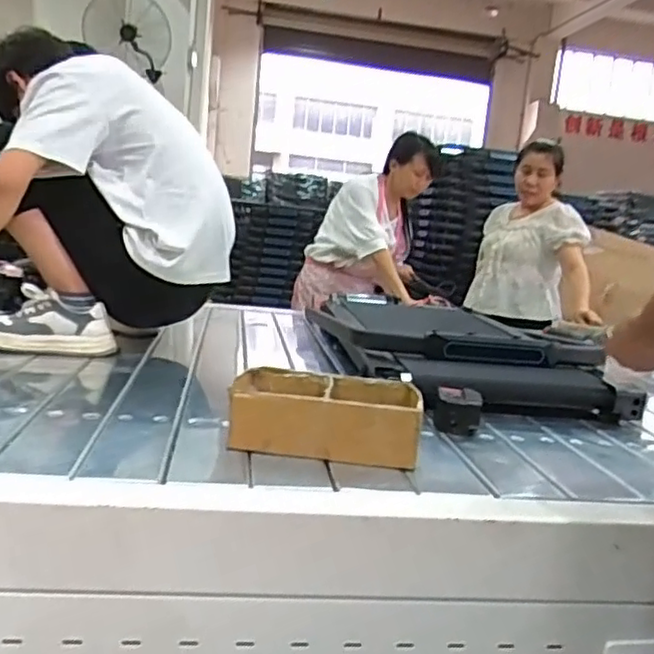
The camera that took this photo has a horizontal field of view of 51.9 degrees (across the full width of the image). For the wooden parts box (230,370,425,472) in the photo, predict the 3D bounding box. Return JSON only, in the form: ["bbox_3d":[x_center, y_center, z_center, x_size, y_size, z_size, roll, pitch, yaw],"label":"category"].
[{"bbox_3d":[-0.003,0.120,0.942,0.259,0.081,0.190,7,9,5],"label":"wooden parts box"}]

